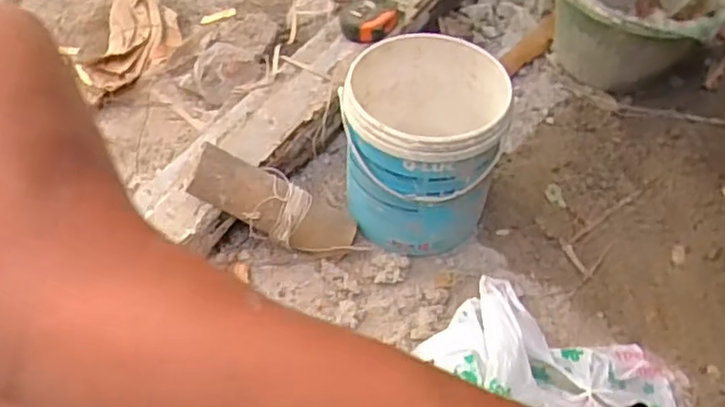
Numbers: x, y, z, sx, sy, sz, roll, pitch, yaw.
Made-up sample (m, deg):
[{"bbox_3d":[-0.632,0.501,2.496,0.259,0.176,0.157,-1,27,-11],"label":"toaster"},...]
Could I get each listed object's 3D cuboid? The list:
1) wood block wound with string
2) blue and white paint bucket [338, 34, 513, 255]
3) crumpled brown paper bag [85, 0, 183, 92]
[{"bbox_3d":[-0.101,0.003,0.764,0.200,0.046,0.068,29,52,-17],"label":"wood block wound with string"},{"bbox_3d":[0.070,-0.067,0.773,0.176,0.185,0.191,6,53,9],"label":"blue and white paint bucket"},{"bbox_3d":[-0.354,-0.281,1.061,0.123,0.033,0.276,-2,52,3],"label":"crumpled brown paper bag"}]

